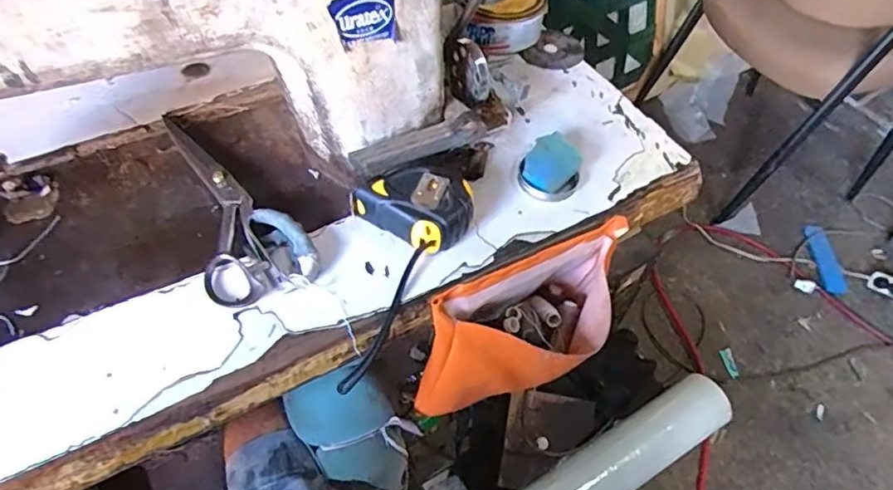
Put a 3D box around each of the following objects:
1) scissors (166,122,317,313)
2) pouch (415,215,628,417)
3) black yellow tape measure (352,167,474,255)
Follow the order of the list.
[{"bbox_3d":[-0.187,-0.042,0.476,0.078,0.024,0.229,-24,56,-21],"label":"scissors"},{"bbox_3d":[0.085,0.081,0.526,0.201,0.165,0.099,-33,59,-26],"label":"pouch"},{"bbox_3d":[-0.023,-0.031,0.461,0.080,0.047,0.063,32,56,21],"label":"black yellow tape measure"}]

